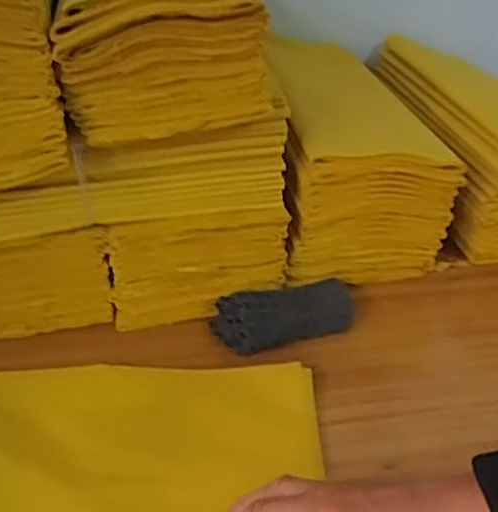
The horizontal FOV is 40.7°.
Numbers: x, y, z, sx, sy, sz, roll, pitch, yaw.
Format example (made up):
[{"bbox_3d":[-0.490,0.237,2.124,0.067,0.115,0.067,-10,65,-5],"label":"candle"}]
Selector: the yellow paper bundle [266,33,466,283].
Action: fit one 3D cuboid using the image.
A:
[{"bbox_3d":[0.087,-0.112,0.682,0.141,0.144,0.286,-5,32,-8],"label":"yellow paper bundle"}]

